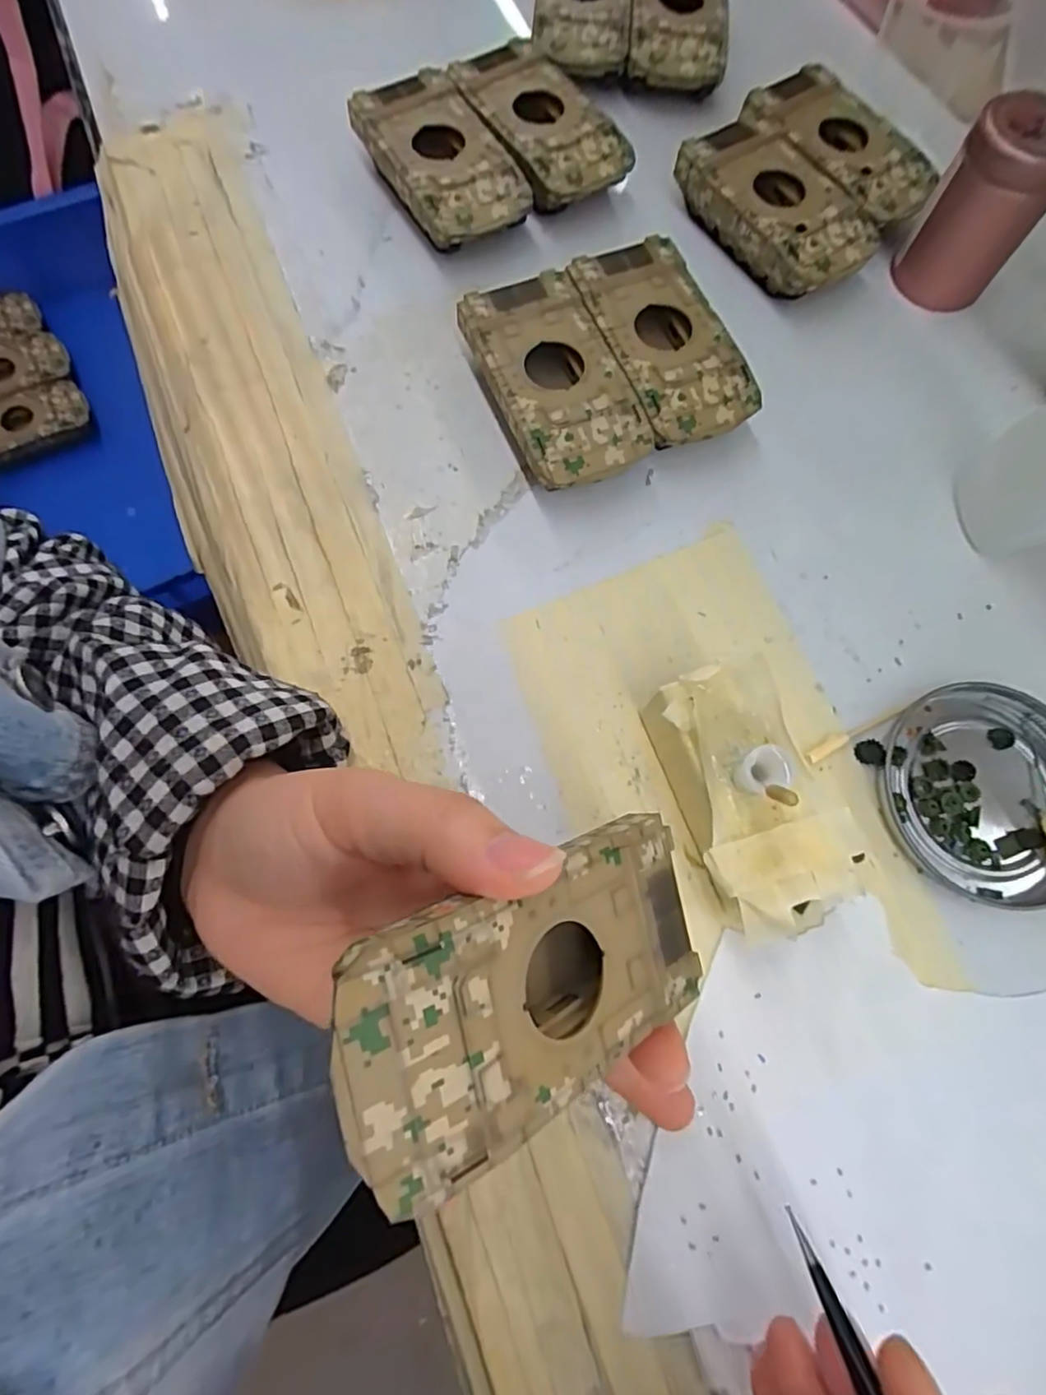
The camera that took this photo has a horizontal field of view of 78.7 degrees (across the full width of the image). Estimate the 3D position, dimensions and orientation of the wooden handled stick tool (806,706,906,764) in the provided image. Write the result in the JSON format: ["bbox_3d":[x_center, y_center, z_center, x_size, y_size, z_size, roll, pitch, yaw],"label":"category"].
[{"bbox_3d":[0.125,0.012,0.239,0.046,0.004,0.006,-27,75,-10],"label":"wooden handled stick tool"}]

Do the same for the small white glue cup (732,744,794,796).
[{"bbox_3d":[0.072,0.023,0.193,0.012,0.018,0.012,1,72,-2],"label":"small white glue cup"}]

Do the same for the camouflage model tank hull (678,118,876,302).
[{"bbox_3d":[0.119,-0.226,0.303,0.049,0.028,0.092,-35,77,-12],"label":"camouflage model tank hull"}]

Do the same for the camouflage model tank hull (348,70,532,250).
[{"bbox_3d":[-0.039,-0.250,0.303,0.049,0.027,0.091,-30,76,-11],"label":"camouflage model tank hull"}]

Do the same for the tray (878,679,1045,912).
[{"bbox_3d":[0.172,0.034,0.231,0.080,0.010,0.075,1,72,-2],"label":"tray"}]

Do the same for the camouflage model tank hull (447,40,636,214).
[{"bbox_3d":[0.008,-0.273,0.314,0.050,0.029,0.091,-32,76,-11],"label":"camouflage model tank hull"}]

